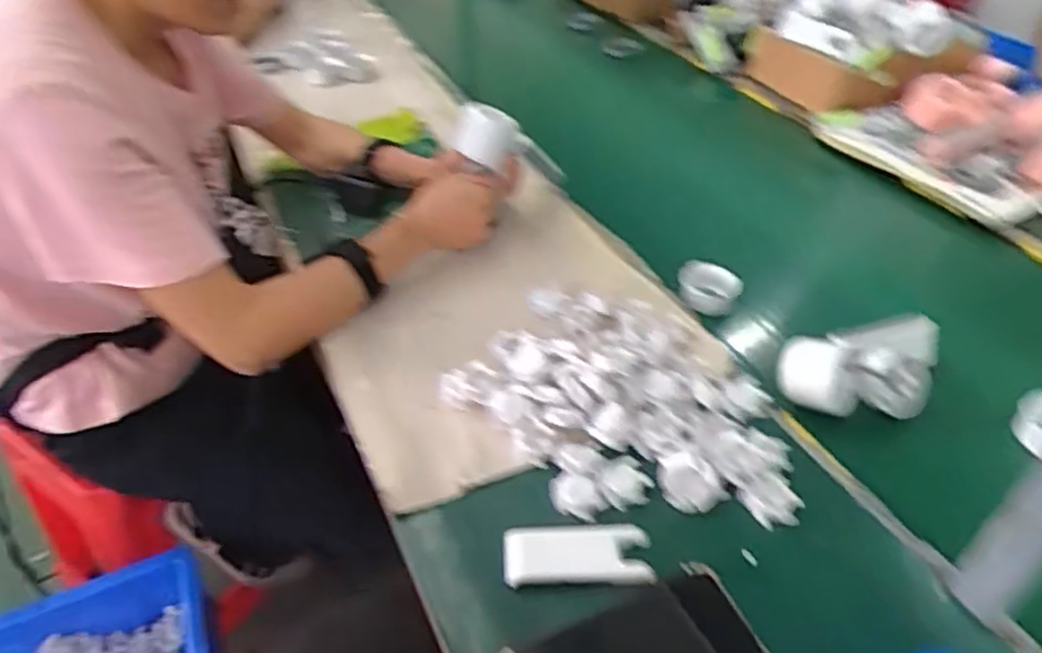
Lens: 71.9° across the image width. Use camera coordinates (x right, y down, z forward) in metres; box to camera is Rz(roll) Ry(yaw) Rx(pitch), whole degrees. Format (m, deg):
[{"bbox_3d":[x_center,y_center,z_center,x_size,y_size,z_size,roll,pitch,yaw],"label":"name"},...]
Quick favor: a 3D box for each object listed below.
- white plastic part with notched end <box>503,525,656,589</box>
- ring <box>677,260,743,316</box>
[{"bbox_3d":[0.041,0.167,0.527,0.106,0.011,0.044,0,41,0],"label":"white plastic part with notched end"},{"bbox_3d":[0.200,-0.042,0.768,0.063,0.037,0.063,0,41,0],"label":"ring"}]

